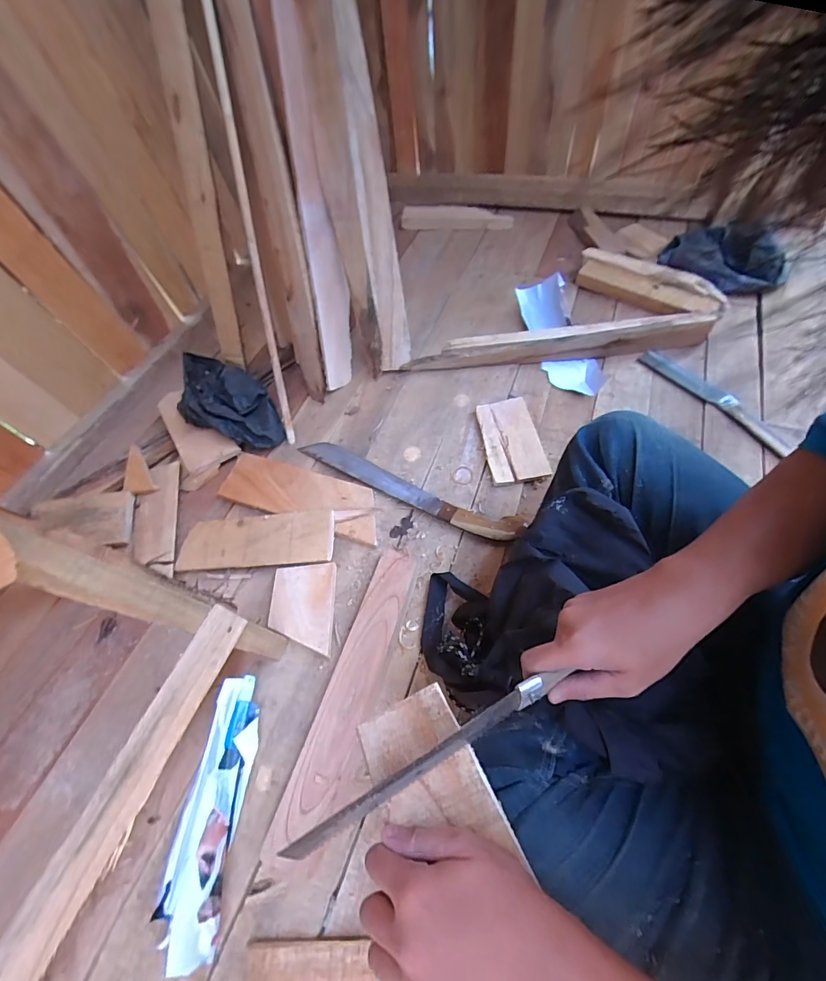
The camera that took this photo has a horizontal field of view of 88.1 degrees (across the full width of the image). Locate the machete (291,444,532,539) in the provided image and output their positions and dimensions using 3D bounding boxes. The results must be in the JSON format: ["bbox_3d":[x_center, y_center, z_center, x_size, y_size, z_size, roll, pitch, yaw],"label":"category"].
[{"bbox_3d":[-0.018,-0.011,0.738,0.425,0.025,0.053,25,62,20],"label":"machete"}]

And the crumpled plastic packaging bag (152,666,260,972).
[{"bbox_3d":[-0.231,0.365,0.498,0.077,0.053,0.271,-1,57,4],"label":"crumpled plastic packaging bag"}]

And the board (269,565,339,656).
[{"bbox_3d":[-0.167,0.175,0.640,0.099,0.017,0.130,-4,57,3],"label":"board"}]

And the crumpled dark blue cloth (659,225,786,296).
[{"bbox_3d":[0.694,-0.526,0.946,0.250,0.056,0.212,25,63,20],"label":"crumpled dark blue cloth"}]

